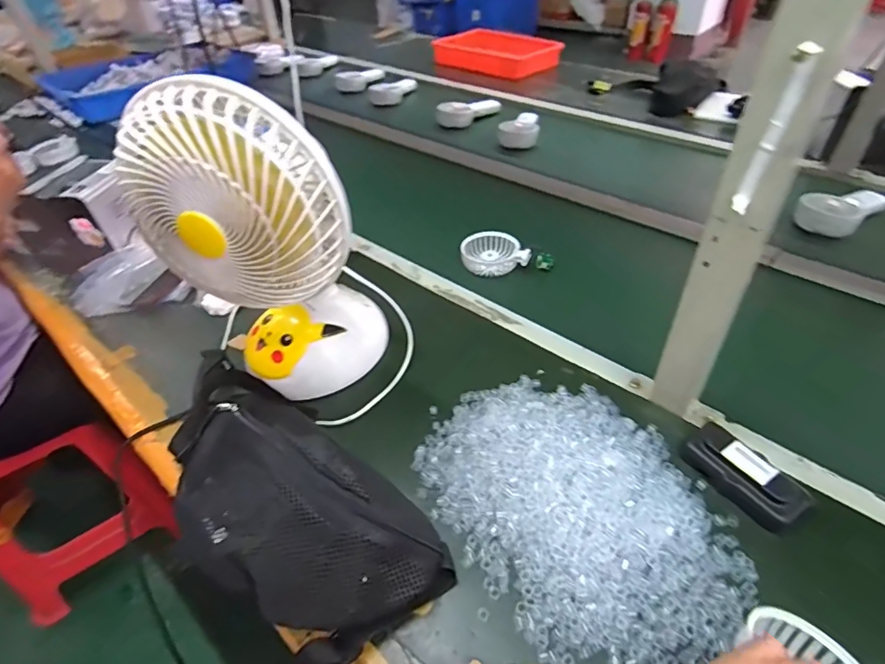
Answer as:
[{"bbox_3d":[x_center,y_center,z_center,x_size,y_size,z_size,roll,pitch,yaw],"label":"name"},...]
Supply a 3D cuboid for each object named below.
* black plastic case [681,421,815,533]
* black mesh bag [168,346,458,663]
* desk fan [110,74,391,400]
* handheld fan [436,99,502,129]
[{"bbox_3d":[0.277,0.129,0.464,0.050,0.021,0.102,-25,46,-22],"label":"black plastic case"},{"bbox_3d":[-0.155,0.135,0.461,0.164,0.067,0.324,-31,49,-27],"label":"black mesh bag"},{"bbox_3d":[-0.176,-0.077,0.514,0.186,0.321,0.133,-1,42,3],"label":"desk fan"},{"bbox_3d":[0.069,-0.569,1.296,0.170,0.051,0.075,-9,43,-6],"label":"handheld fan"}]

